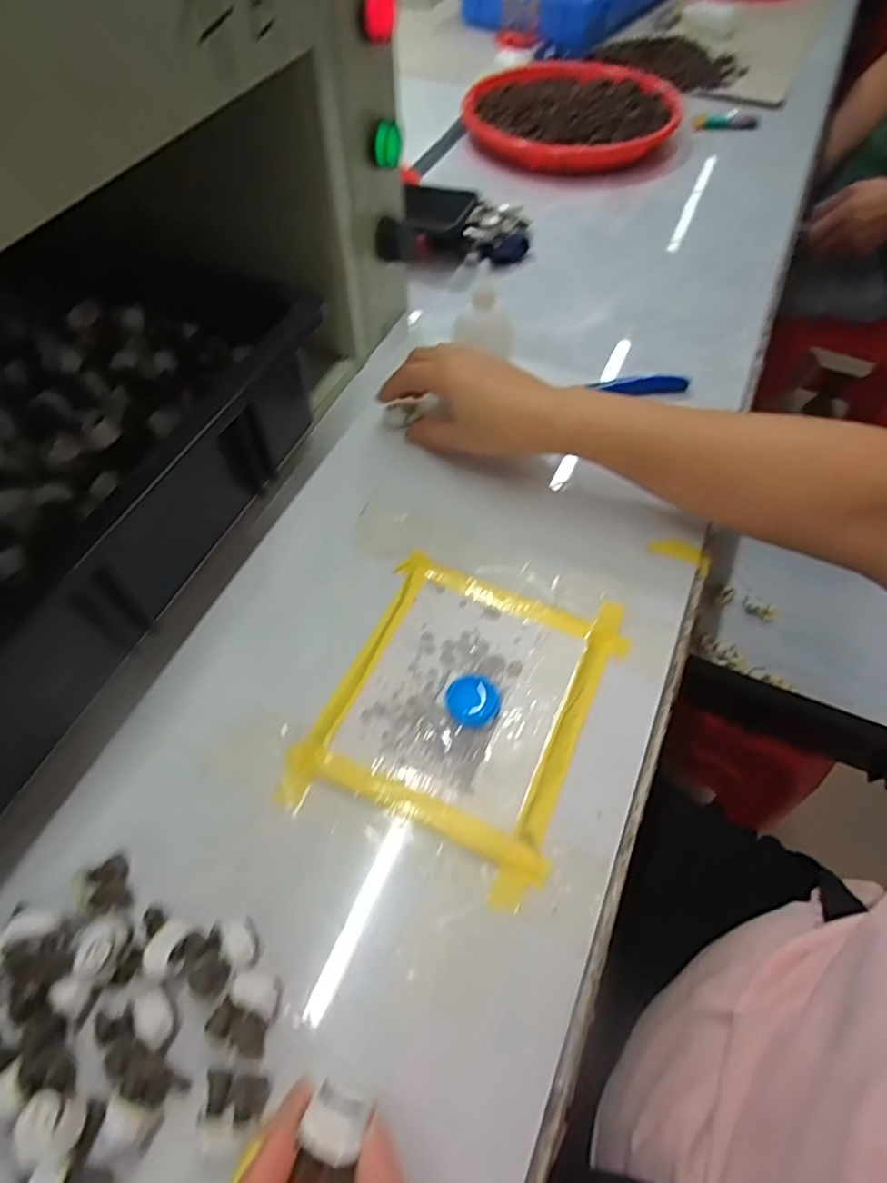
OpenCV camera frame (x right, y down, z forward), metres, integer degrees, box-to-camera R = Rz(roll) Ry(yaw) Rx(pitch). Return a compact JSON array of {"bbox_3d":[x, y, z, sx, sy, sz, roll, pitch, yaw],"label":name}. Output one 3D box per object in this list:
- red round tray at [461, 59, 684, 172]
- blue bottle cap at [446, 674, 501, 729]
[{"bbox_3d":[0.157,-0.574,0.731,0.238,0.041,0.230,0,57,0],"label":"red round tray"},{"bbox_3d":[0.016,0.060,0.339,0.029,0.010,0.028,0,57,0],"label":"blue bottle cap"}]

